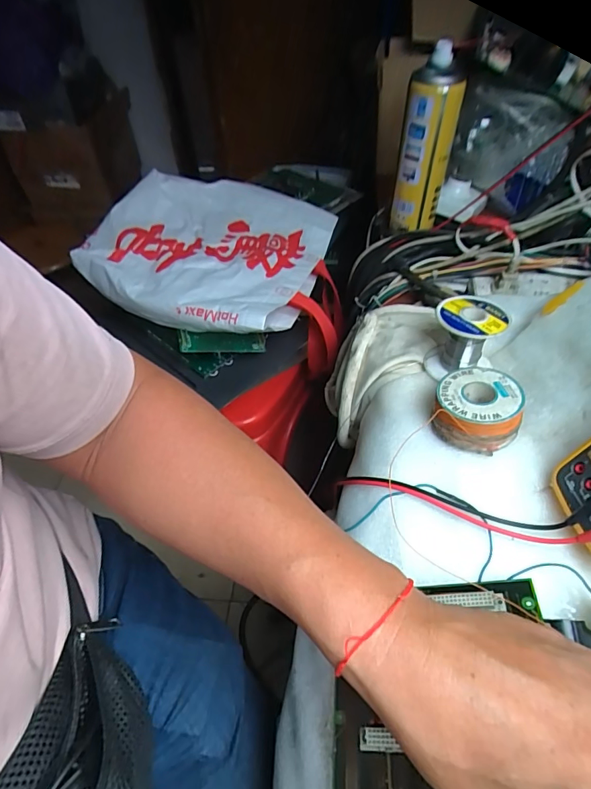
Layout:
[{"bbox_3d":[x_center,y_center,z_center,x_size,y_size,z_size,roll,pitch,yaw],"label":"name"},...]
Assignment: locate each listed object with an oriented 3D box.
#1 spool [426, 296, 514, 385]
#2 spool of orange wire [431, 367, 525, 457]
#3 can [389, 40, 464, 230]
[{"bbox_3d":[0.162,-0.054,0.424,0.063,0.062,0.059,-1,50,2],"label":"spool"},{"bbox_3d":[0.154,0.012,0.379,0.066,0.038,0.068,-2,50,2],"label":"spool of orange wire"},{"bbox_3d":[0.168,-0.323,0.571,0.064,0.184,0.061,10,52,11],"label":"can"}]

